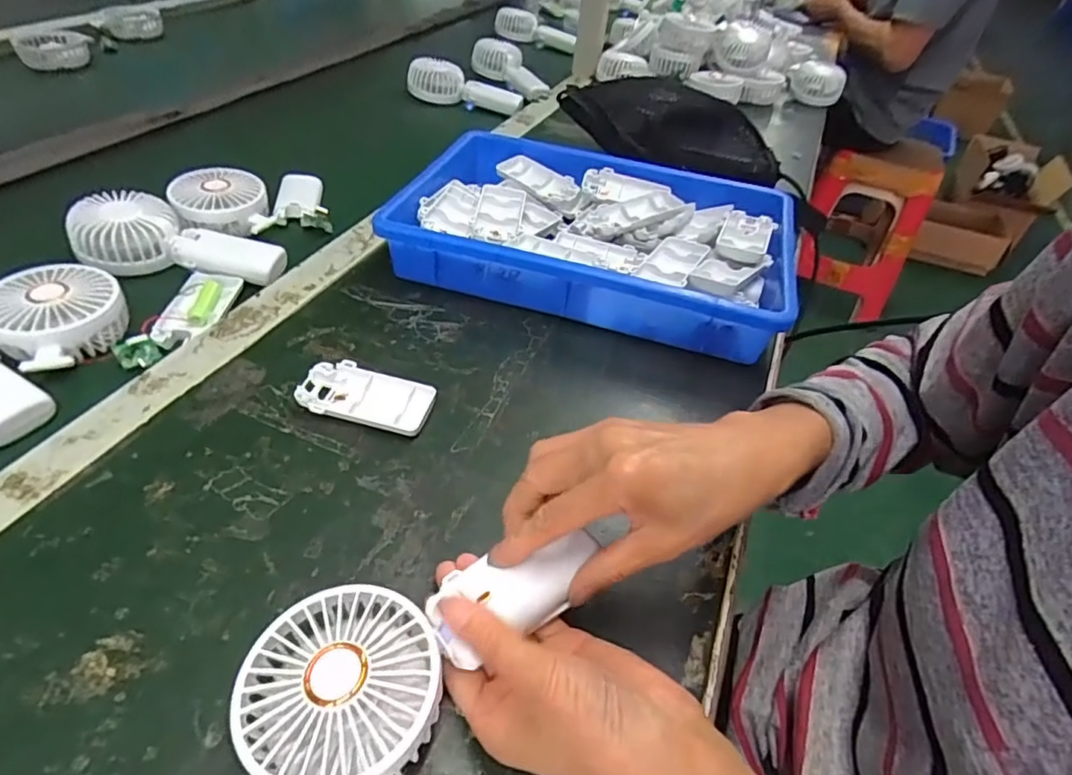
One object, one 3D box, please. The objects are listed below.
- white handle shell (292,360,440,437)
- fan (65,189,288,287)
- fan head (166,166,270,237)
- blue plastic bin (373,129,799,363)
[{"bbox_3d":[-0.122,0.009,0.419,0.094,0.016,0.048,12,44,6],"label":"white handle shell"},{"bbox_3d":[-0.330,-0.136,0.527,0.177,0.037,0.079,11,44,6],"label":"fan"},{"bbox_3d":[-0.322,-0.192,0.588,0.085,0.031,0.096,-17,48,-22],"label":"fan head"},{"bbox_3d":[0.058,-0.157,0.573,0.355,0.063,0.241,16,45,10],"label":"blue plastic bin"}]

